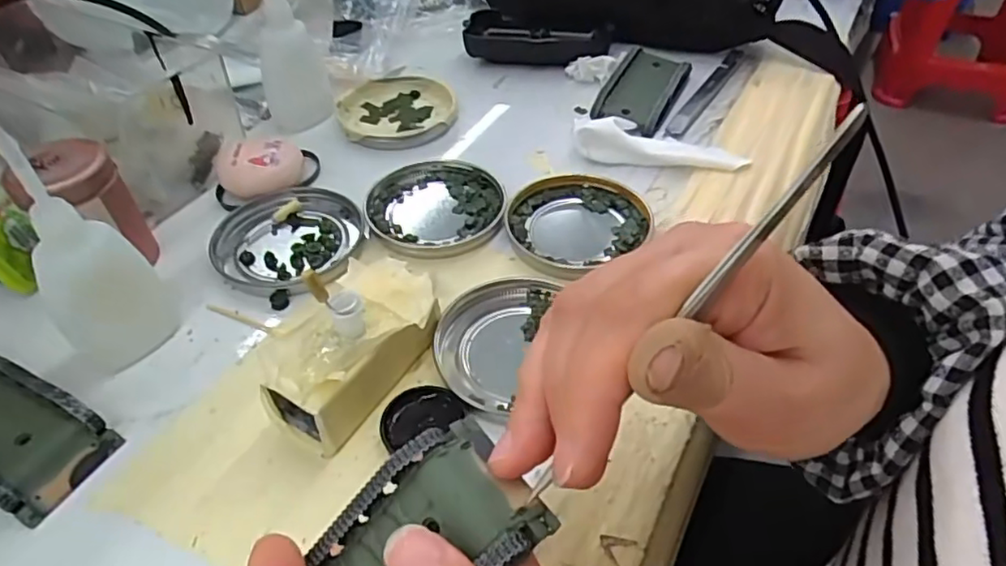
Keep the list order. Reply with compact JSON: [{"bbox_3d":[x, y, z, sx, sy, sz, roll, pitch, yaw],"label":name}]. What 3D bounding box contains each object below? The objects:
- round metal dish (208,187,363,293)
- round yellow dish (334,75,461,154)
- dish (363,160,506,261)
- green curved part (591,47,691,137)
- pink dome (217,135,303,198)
[{"bbox_3d":[-0.118,-0.024,0.347,0.076,0.009,0.077,-1,45,1],"label":"round metal dish"},{"bbox_3d":[-0.073,-0.119,0.441,0.076,0.014,0.075,-1,45,1],"label":"round yellow dish"},{"bbox_3d":[-0.038,-0.045,0.365,0.077,0.006,0.079,-1,45,1],"label":"dish"},{"bbox_3d":[0.097,-0.133,0.439,0.046,0.020,0.080,20,49,20],"label":"green curved part"},{"bbox_3d":[-0.144,-0.069,0.379,0.047,0.025,0.035,-18,48,-15],"label":"pink dome"}]

